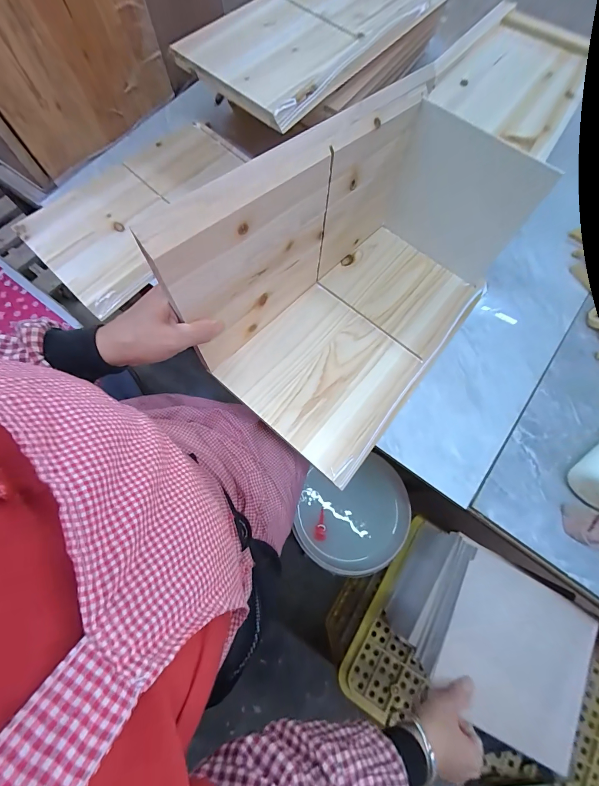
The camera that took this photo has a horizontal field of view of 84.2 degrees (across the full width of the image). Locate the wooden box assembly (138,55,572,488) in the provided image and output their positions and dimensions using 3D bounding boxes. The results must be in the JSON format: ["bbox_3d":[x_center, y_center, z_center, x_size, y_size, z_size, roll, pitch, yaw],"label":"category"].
[{"bbox_3d":[0.078,-0.122,0.363,0.224,0.222,0.357,40,77,12],"label":"wooden box assembly"}]

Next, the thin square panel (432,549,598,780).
[{"bbox_3d":[0.306,0.366,0.465,0.185,0.007,0.200,29,71,8],"label":"thin square panel"}]

